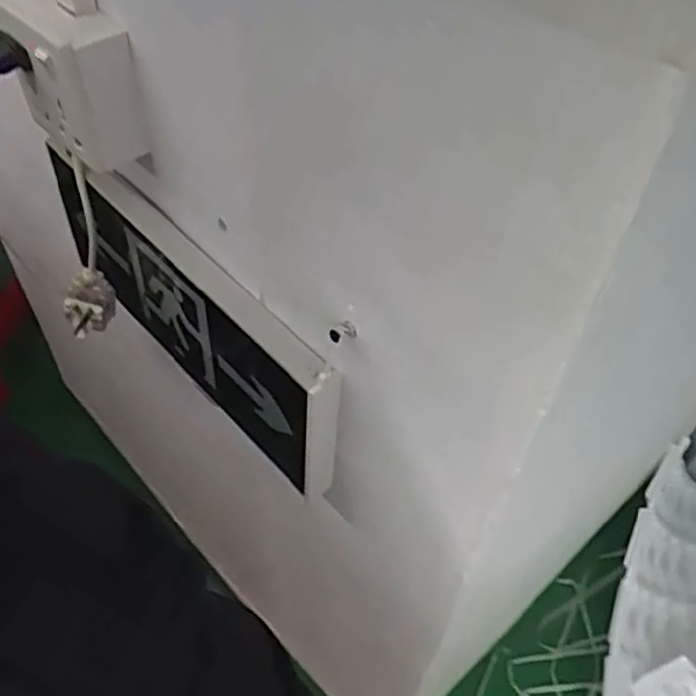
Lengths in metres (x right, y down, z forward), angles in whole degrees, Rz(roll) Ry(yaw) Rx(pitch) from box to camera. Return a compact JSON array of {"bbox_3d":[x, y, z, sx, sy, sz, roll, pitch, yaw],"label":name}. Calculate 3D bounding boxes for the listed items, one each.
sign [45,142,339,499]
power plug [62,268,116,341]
[{"bbox_3d":[-0.125,-0.035,0.524,0.021,0.169,0.317,-35,61,-28],"label":"sign"},{"bbox_3d":[-0.209,-0.038,0.579,0.041,0.044,0.027,-16,54,-17],"label":"power plug"}]

